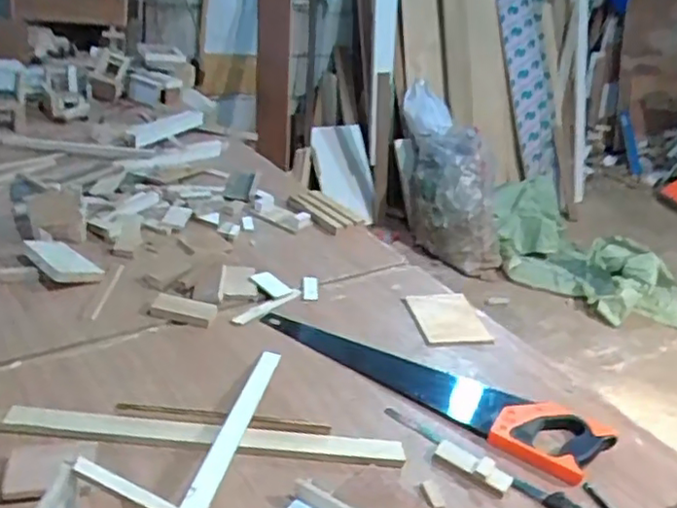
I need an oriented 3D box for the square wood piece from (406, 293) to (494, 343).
[{"bbox_3d":[0.186,0.104,1.084,0.113,0.013,0.122,-1,29,-16],"label":"square wood piece"}]

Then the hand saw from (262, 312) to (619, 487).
[{"bbox_3d":[0.124,0.173,0.936,0.503,0.022,0.122,24,32,28],"label":"hand saw"}]

